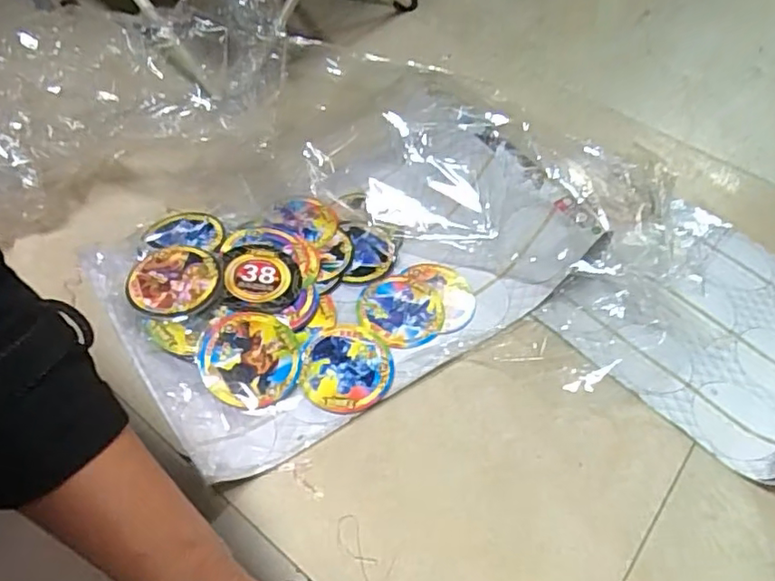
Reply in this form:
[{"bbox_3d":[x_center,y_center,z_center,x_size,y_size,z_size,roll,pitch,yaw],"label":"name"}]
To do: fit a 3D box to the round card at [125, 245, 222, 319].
[{"bbox_3d":[-0.224,-0.012,0.630,0.092,0.008,0.094,3,52,-4],"label":"round card"}]

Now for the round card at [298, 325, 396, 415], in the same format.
[{"bbox_3d":[-0.040,0.078,0.607,0.090,0.011,0.095,3,52,-4],"label":"round card"}]

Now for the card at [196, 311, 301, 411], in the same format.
[{"bbox_3d":[-0.136,0.068,0.592,0.095,0.006,0.097,5,64,-9],"label":"card"}]

